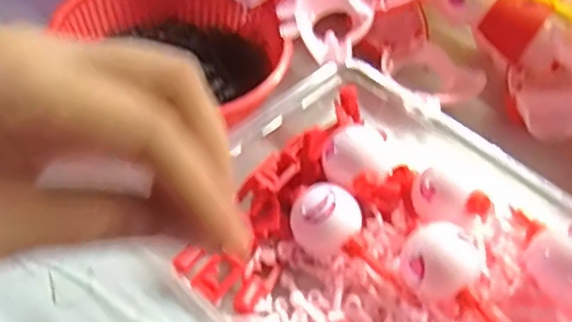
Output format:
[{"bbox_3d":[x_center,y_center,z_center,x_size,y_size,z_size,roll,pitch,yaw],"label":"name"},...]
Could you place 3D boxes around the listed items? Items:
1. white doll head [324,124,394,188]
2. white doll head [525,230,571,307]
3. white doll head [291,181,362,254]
[{"bbox_3d":[0.036,0.000,0.311,0.032,0.030,0.027,-7,52,-13],"label":"white doll head"},{"bbox_3d":[0.121,0.046,0.265,0.032,0.027,0.025,28,53,15],"label":"white doll head"},{"bbox_3d":[0.020,0.028,0.301,0.033,0.028,0.028,8,50,0],"label":"white doll head"}]

